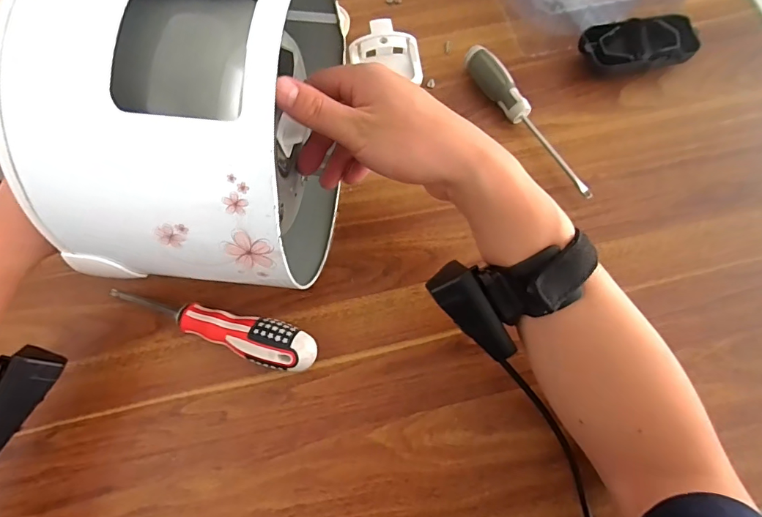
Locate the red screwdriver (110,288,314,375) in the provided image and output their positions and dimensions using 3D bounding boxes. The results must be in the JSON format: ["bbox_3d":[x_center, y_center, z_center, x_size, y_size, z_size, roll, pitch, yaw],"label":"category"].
[{"bbox_3d":[-0.138,0.055,0.344,0.178,0.036,0.034,14,73,4],"label":"red screwdriver"}]

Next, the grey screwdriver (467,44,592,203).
[{"bbox_3d":[0.139,-0.131,0.410,0.022,0.028,0.182,-31,75,-10],"label":"grey screwdriver"}]

